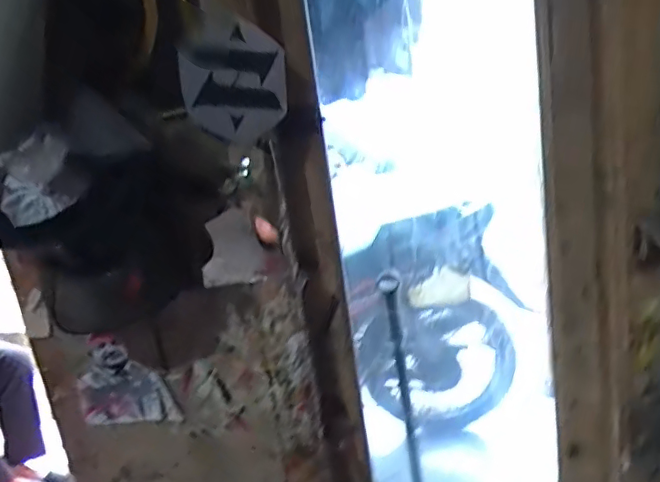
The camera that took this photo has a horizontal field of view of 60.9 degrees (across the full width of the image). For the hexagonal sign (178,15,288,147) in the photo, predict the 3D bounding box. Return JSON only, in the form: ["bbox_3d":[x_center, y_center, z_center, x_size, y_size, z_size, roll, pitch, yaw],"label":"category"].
[{"bbox_3d":[-0.107,-0.183,0.644,0.119,0.131,0.011,-12,14,-20],"label":"hexagonal sign"}]

